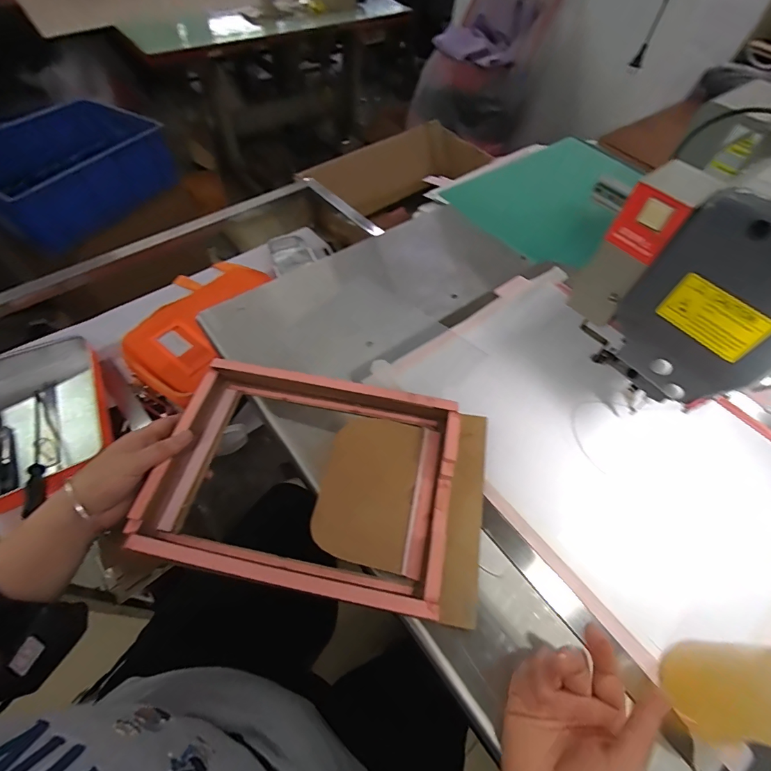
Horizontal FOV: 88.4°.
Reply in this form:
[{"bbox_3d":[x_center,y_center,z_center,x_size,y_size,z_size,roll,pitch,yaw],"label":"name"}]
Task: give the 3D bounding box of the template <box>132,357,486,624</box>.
[{"bbox_3d":[-0.062,0.089,0.392,0.314,0.045,0.200,11,55,5],"label":"template"}]

